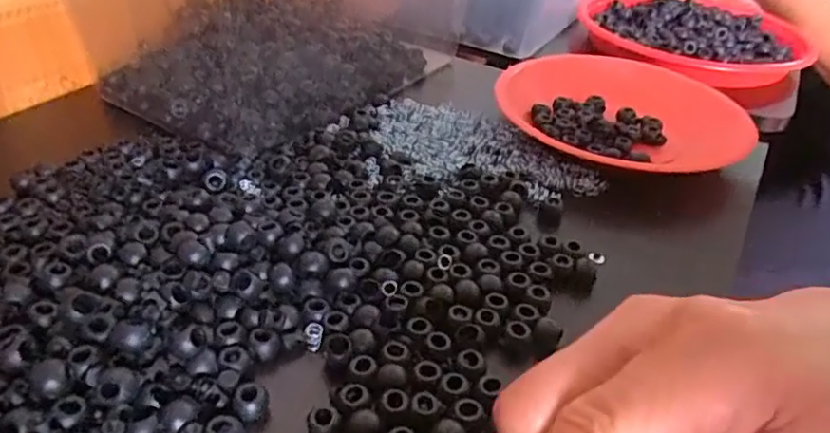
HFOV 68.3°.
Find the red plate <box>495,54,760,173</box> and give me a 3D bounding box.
[{"bbox_3d":[0.161,-0.084,0.481,0.186,0.020,0.182,4,38,-3],"label":"red plate"}]

